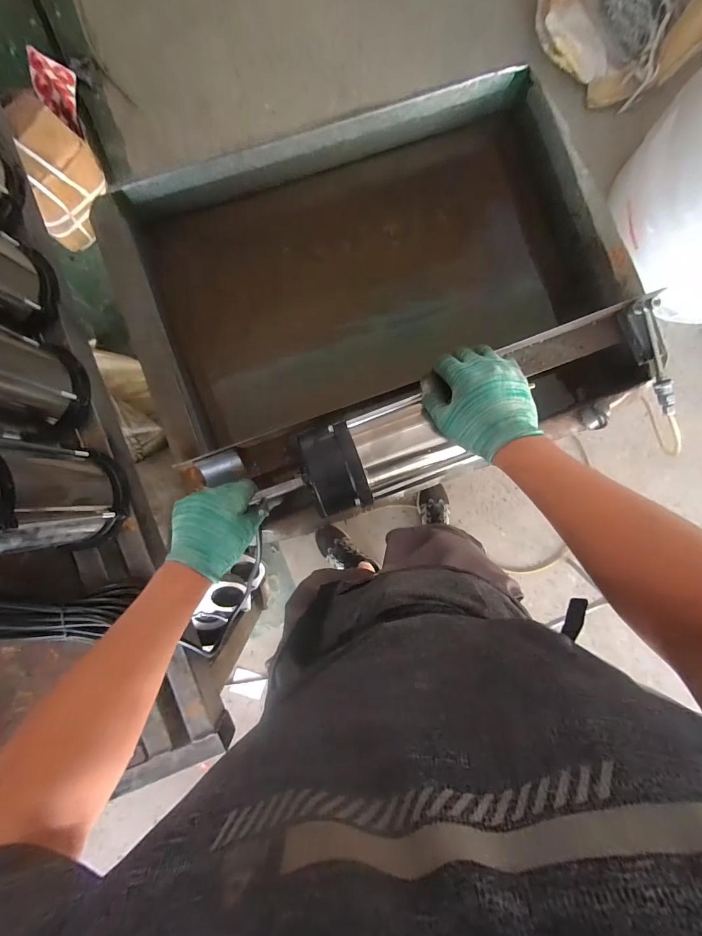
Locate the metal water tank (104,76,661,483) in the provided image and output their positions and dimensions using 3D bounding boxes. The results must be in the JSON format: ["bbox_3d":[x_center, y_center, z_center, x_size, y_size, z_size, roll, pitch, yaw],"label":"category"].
[{"bbox_3d":[0.040,-0.314,0.716,0.732,0.305,0.520,-16,89,-3],"label":"metal water tank"}]

